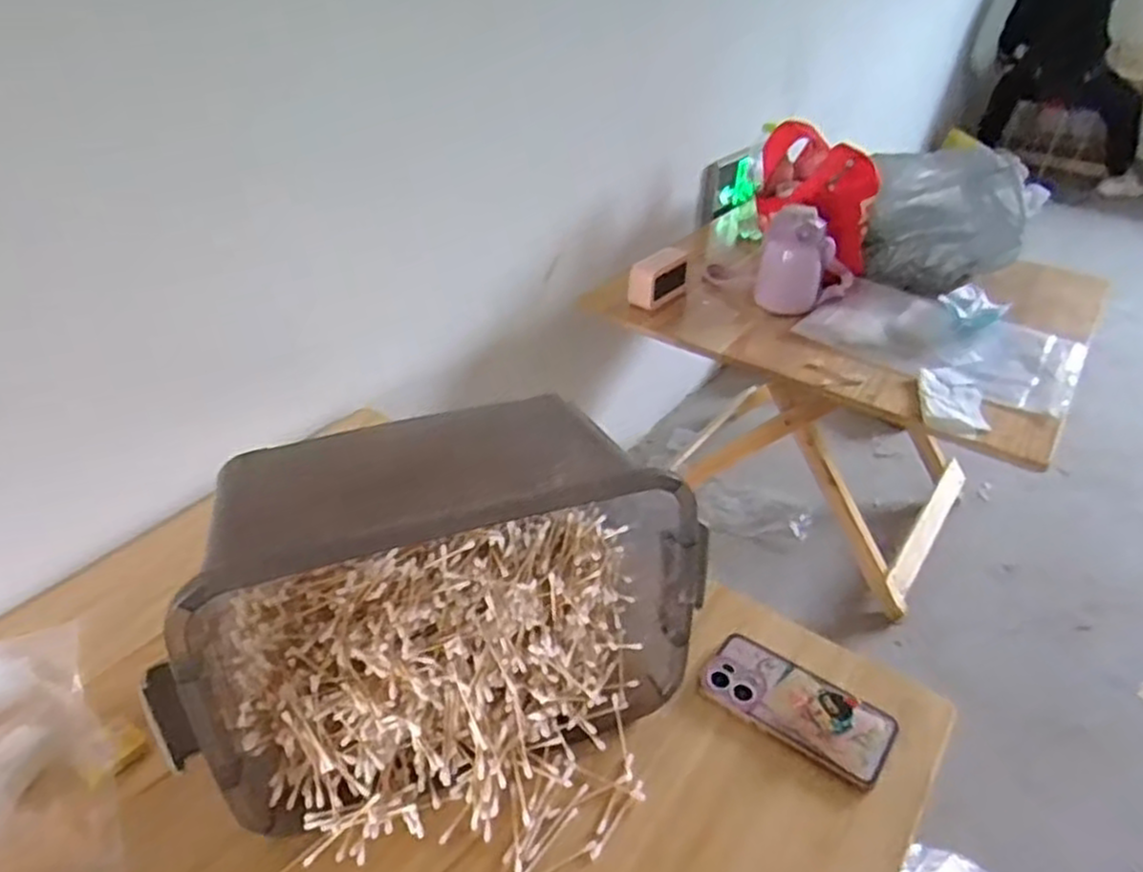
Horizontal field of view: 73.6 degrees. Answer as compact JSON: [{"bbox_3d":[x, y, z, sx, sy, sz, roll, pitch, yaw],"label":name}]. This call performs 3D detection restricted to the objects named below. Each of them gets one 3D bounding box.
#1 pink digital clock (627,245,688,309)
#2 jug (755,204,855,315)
[{"bbox_3d":[0.156,-0.281,1.354,0.057,0.077,0.131,26,42,30],"label":"pink digital clock"},{"bbox_3d":[0.415,-0.316,1.343,0.160,0.177,0.113,13,37,15],"label":"jug"}]

